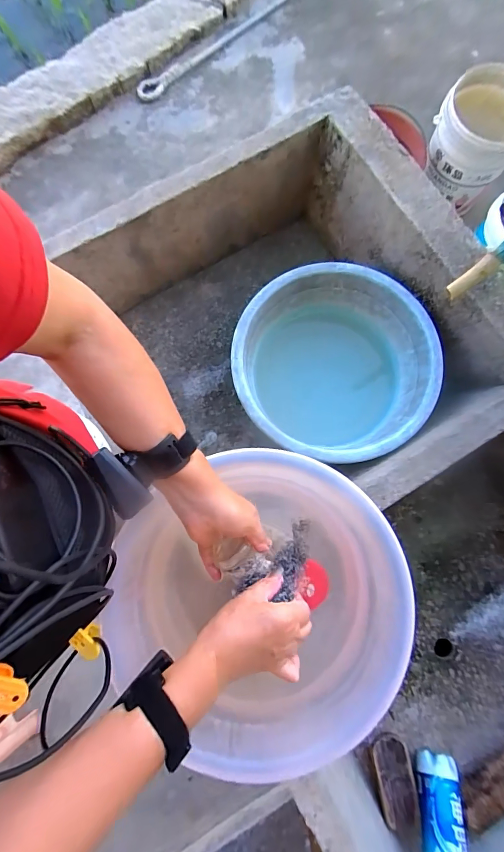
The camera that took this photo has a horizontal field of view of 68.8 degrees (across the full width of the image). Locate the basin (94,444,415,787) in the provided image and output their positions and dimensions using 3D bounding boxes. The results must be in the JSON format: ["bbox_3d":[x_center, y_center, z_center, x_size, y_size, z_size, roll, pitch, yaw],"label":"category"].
[{"bbox_3d":[0.023,0.212,0.464,0.301,0.119,0.322,0,79,1],"label":"basin"}]

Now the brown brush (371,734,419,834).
[{"bbox_3d":[0.234,0.575,0.599,0.062,0.030,0.128,-12,79,-1],"label":"brown brush"}]

